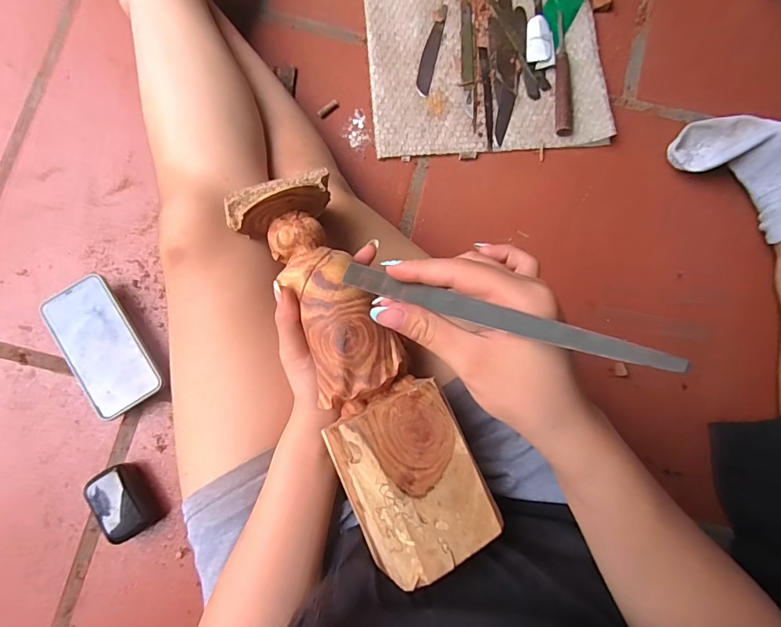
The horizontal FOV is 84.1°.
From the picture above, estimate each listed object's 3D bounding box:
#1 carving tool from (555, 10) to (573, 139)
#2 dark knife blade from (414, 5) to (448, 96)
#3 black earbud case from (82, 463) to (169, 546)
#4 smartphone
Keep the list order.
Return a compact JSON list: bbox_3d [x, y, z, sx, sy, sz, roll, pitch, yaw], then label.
[{"bbox_3d":[0.230,-0.324,0.577,0.023,0.012,0.186,3,80,-1],"label":"carving tool"},{"bbox_3d":[0.055,-0.357,0.587,0.020,0.004,0.139,13,80,1],"label":"dark knife blade"},{"bbox_3d":[-0.288,0.203,0.472,0.050,0.033,0.074,-34,83,-6],"label":"black earbud case"},{"bbox_3d":[-0.326,0.038,0.484,0.084,0.012,0.152,-32,88,3],"label":"smartphone"}]

